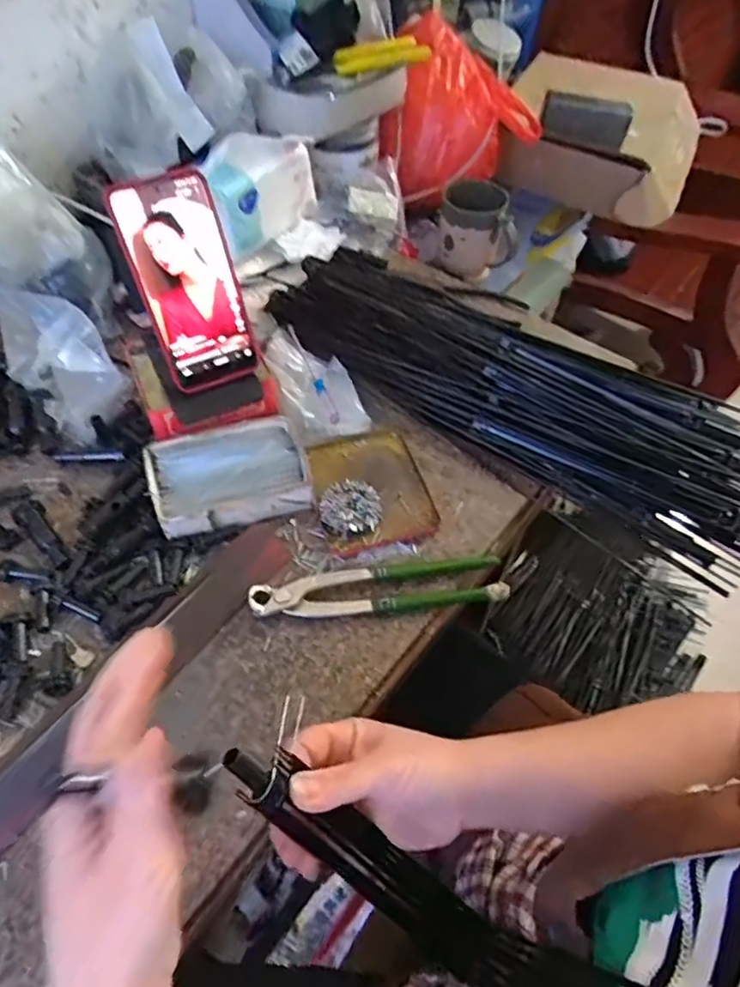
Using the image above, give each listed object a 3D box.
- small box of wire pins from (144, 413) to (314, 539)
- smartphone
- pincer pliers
[{"bbox_3d":[-0.119,-0.018,0.514,0.130,0.025,0.097,-15,55,-13],"label":"small box of wire pins"},{"bbox_3d":[-0.147,-0.168,0.484,0.080,0.163,0.007,-24,33,-15],"label":"smartphone"},{"bbox_3d":[0.008,0.074,0.470,0.198,0.018,0.042,-4,53,-5],"label":"pincer pliers"}]

